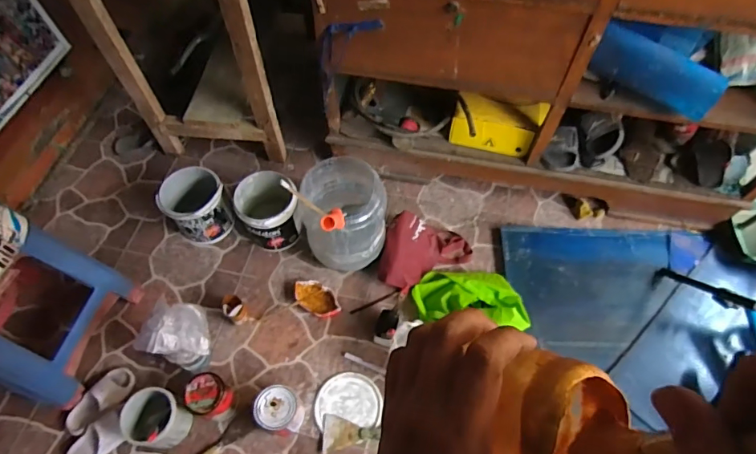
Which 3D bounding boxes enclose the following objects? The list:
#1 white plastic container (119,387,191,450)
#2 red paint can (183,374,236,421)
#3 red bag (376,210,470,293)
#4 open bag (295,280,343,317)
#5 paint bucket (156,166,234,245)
[{"bbox_3d":[-0.571,0.498,1.165,0.145,0.130,0.132,1,56,-1],"label":"white plastic container"},{"bbox_3d":[-0.434,0.455,1.178,0.097,0.162,0.093,-1,59,2],"label":"red paint can"},{"bbox_3d":[0.131,0.063,1.420,0.313,0.123,0.210,-34,63,-16],"label":"red bag"},{"bbox_3d":[-0.189,0.224,1.381,0.154,0.048,0.097,38,68,22],"label":"open bag"},{"bbox_3d":[-0.579,-0.056,1.465,0.195,0.197,0.162,-30,62,-14],"label":"paint bucket"}]

